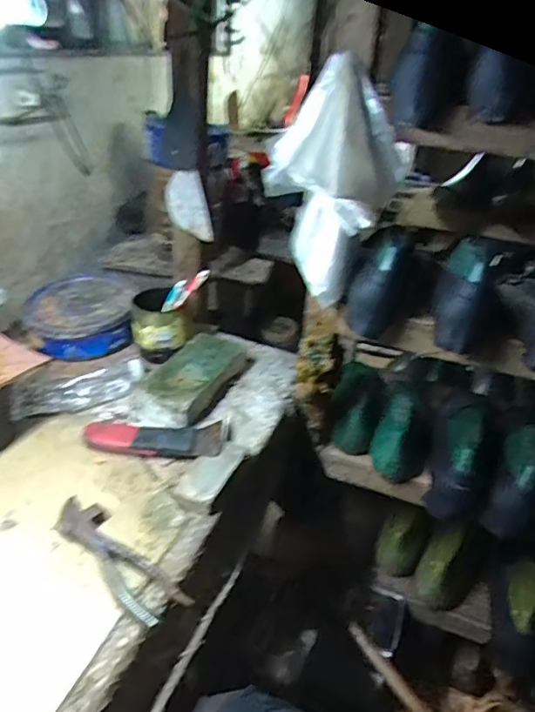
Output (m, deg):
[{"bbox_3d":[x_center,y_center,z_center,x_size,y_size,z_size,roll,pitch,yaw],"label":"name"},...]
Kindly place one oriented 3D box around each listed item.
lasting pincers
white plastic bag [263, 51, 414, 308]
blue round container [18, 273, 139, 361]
[{"bbox_3d":[-0.156,0.199,0.531,0.185,0.019,0.052,29,38,34],"label":"lasting pincers"},{"bbox_3d":[0.078,-0.202,0.640,0.160,0.248,0.088,13,32,13],"label":"white plastic bag"},{"bbox_3d":[-0.313,-0.079,0.888,0.180,0.067,0.197,-2,32,-11],"label":"blue round container"}]

